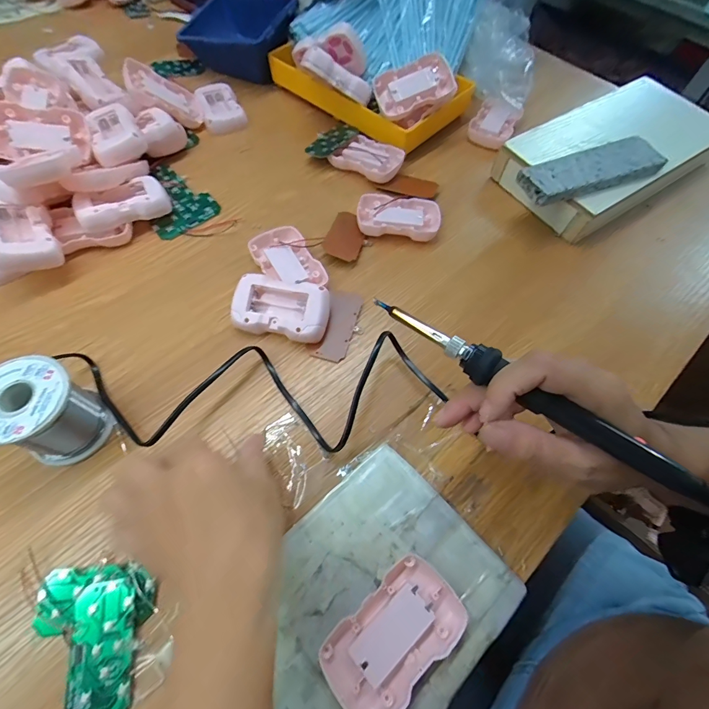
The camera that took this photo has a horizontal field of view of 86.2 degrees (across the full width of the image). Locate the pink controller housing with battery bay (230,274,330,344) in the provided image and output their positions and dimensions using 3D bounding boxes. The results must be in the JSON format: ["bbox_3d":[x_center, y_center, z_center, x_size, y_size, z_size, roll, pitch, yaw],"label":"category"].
[{"bbox_3d":[-0.067,-0.042,0.344,0.084,0.019,0.053,11,78,8],"label":"pink controller housing with battery bay"}]

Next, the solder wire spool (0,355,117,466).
[{"bbox_3d":[-0.227,0.043,0.280,0.060,0.066,0.059,1,62,-3],"label":"solder wire spool"}]

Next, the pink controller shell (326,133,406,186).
[{"bbox_3d":[0.018,-0.237,0.460,0.078,0.024,0.056,25,63,10],"label":"pink controller shell"}]

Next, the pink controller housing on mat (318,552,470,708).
[{"bbox_3d":[0.025,0.177,0.239,0.088,0.017,0.054,-39,70,-21],"label":"pink controller housing on mat"}]

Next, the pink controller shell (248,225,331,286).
[{"bbox_3d":[-0.068,-0.092,0.383,0.053,0.017,0.080,-27,67,-16],"label":"pink controller shell"}]

